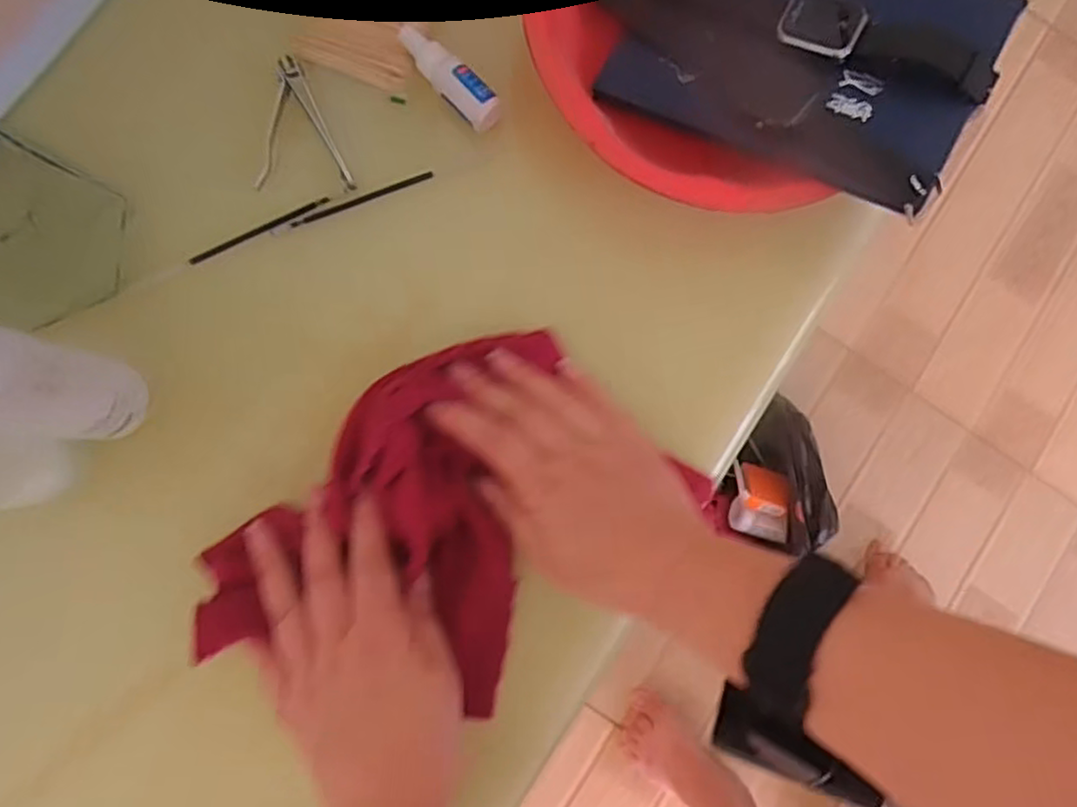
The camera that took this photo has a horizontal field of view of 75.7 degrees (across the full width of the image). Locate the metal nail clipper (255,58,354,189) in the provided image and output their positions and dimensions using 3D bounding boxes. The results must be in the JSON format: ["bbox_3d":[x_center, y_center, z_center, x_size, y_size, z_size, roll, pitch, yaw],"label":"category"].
[{"bbox_3d":[-0.123,-0.147,0.364,0.047,0.018,0.066,-2,81,2],"label":"metal nail clipper"}]

